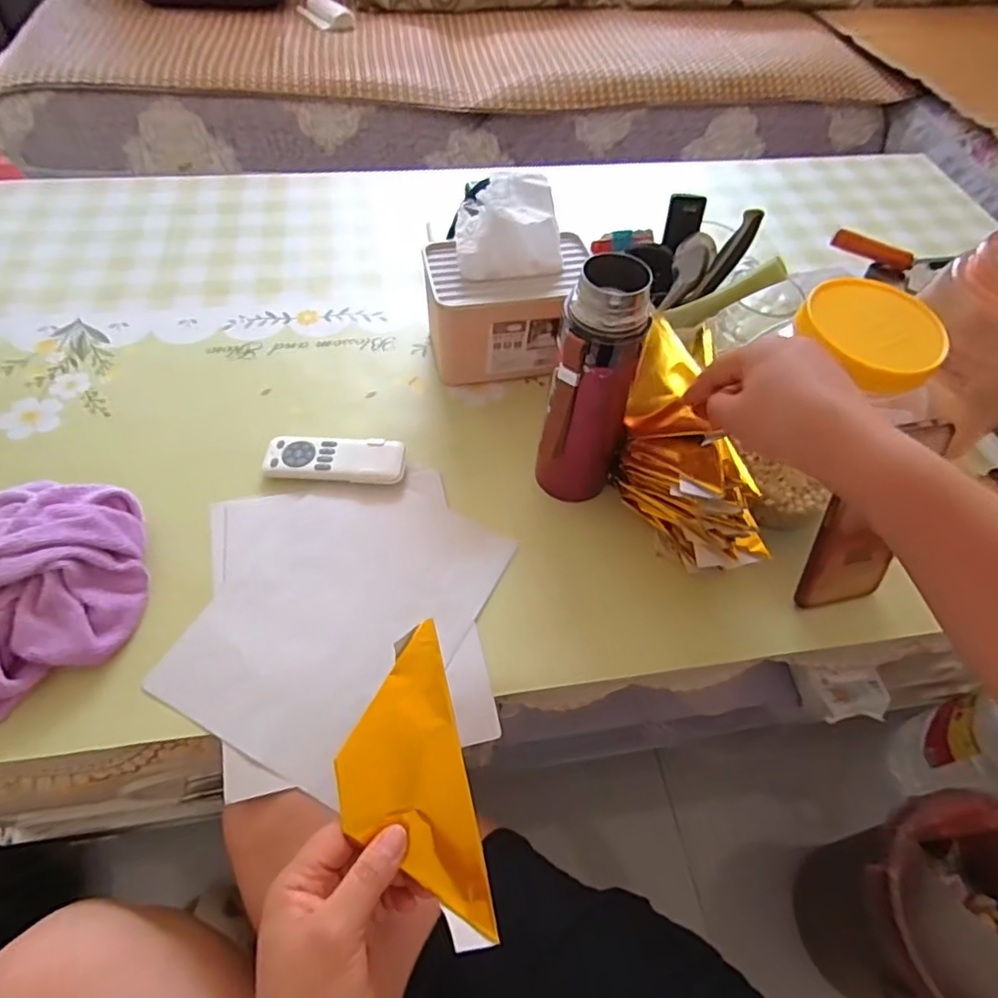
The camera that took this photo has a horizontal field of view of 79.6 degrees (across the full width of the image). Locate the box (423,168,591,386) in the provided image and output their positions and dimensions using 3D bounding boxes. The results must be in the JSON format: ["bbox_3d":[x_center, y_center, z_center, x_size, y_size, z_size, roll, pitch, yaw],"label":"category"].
[{"bbox_3d":[0.008,-0.211,0.599,0.162,0.158,0.122,-5,55,-7],"label":"box"}]

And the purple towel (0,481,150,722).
[{"bbox_3d":[-0.371,0.056,0.452,0.189,0.052,0.194,-32,63,-23],"label":"purple towel"}]

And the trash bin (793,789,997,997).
[{"bbox_3d":[0.466,0.468,0.672,0.200,0.255,0.201,-11,56,-11],"label":"trash bin"}]

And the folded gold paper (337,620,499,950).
[{"bbox_3d":[-0.055,0.170,0.359,0.073,0.011,0.175,-13,66,-12],"label":"folded gold paper"}]

